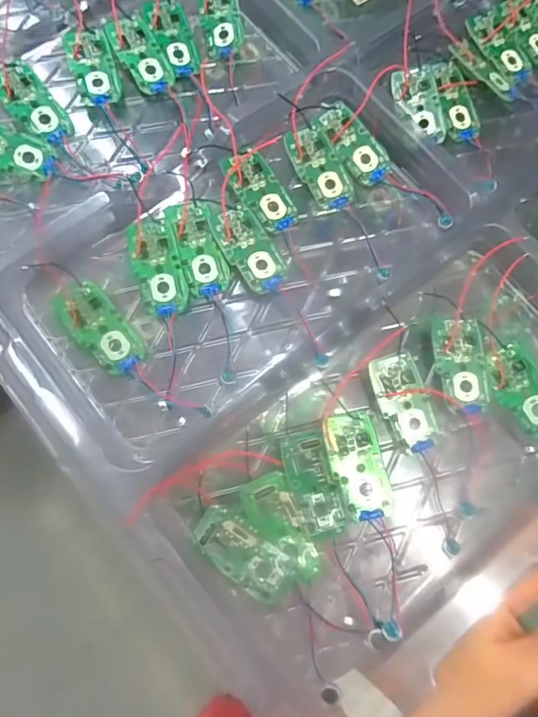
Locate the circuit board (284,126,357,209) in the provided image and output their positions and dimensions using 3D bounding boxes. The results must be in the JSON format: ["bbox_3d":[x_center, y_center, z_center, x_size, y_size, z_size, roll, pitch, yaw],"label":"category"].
[{"bbox_3d":[0.022,-0.082,0.226,0.019,0.004,0.037,-27,90,-6],"label":"circuit board"}]

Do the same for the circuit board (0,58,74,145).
[{"bbox_3d":[-0.101,-0.107,0.222,0.019,0.004,0.040,-41,91,-16],"label":"circuit board"}]

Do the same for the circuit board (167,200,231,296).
[{"bbox_3d":[-0.028,-0.044,0.209,0.017,0.004,0.038,-18,89,-9],"label":"circuit board"}]

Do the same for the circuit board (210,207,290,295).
[{"bbox_3d":[-0.007,-0.044,0.210,0.020,0.007,0.036,-28,73,-13],"label":"circuit board"}]

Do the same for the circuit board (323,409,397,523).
[{"bbox_3d":[0.032,0.038,0.189,0.019,0.005,0.038,-12,70,-7],"label":"circuit board"}]

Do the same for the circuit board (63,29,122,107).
[{"bbox_3d":[-0.076,-0.127,0.229,0.019,0.008,0.035,-17,71,-9],"label":"circuit board"}]

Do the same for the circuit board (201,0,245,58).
[{"bbox_3d":[-0.022,-0.157,0.243,0.018,0.004,0.039,-11,80,6],"label":"circuit board"}]

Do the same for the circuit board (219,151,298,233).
[{"bbox_3d":[-0.003,-0.070,0.219,0.019,0.004,0.036,-34,90,-17],"label":"circuit board"}]

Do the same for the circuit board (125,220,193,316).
[{"bbox_3d":[-0.043,-0.036,0.207,0.018,0.004,0.038,-18,89,-9],"label":"circuit board"}]

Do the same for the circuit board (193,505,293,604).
[{"bbox_3d":[-0.009,0.068,0.182,0.037,0.008,0.017,37,72,11],"label":"circuit board"}]

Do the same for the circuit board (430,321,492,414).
[{"bbox_3d":[0.074,0.002,0.202,0.018,0.007,0.035,-5,70,-5],"label":"circuit board"}]

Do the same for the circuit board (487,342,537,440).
[{"bbox_3d":[0.097,0.012,0.197,0.017,0.004,0.036,-34,73,14],"label":"circuit board"}]

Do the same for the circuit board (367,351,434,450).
[{"bbox_3d":[0.052,0.016,0.199,0.018,0.004,0.037,-21,88,-10],"label":"circuit board"}]

